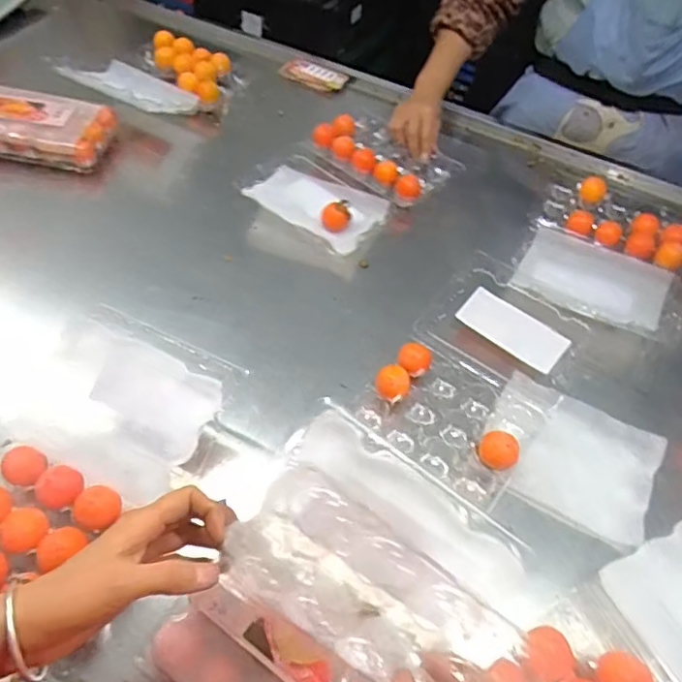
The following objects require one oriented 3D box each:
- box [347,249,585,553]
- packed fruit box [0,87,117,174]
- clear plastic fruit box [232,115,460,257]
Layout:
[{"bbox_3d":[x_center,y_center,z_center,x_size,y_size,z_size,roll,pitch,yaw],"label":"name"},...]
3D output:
[{"bbox_3d":[0.171,0.038,0.706,0.198,0.048,0.304,33,57,18],"label":"box"},{"bbox_3d":[-0.486,-0.345,0.920,0.211,0.058,0.128,8,53,1],"label":"packed fruit box"},{"bbox_3d":[0.012,-0.264,0.938,0.224,0.070,0.308,37,59,21],"label":"clear plastic fruit box"}]

